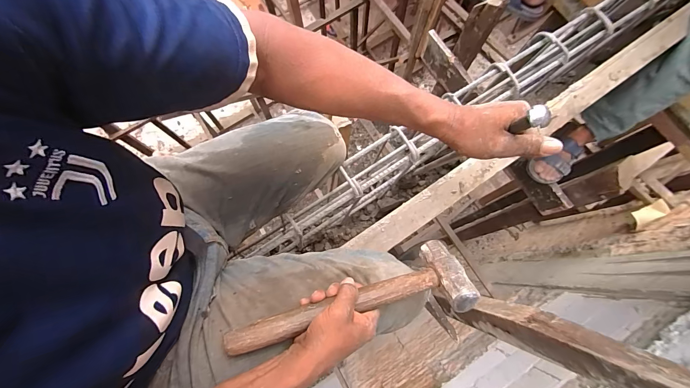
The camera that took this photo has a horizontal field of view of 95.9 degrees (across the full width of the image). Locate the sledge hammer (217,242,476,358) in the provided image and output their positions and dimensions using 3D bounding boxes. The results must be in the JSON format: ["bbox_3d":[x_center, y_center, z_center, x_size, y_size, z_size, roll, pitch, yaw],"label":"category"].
[{"bbox_3d":[0.013,0.154,0.396,0.306,0.042,0.094,-18,38,-12],"label":"sledge hammer"}]

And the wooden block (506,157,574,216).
[{"bbox_3d":[0.646,-0.027,1.053,0.030,0.148,0.209,-30,78,-7],"label":"wooden block"}]

